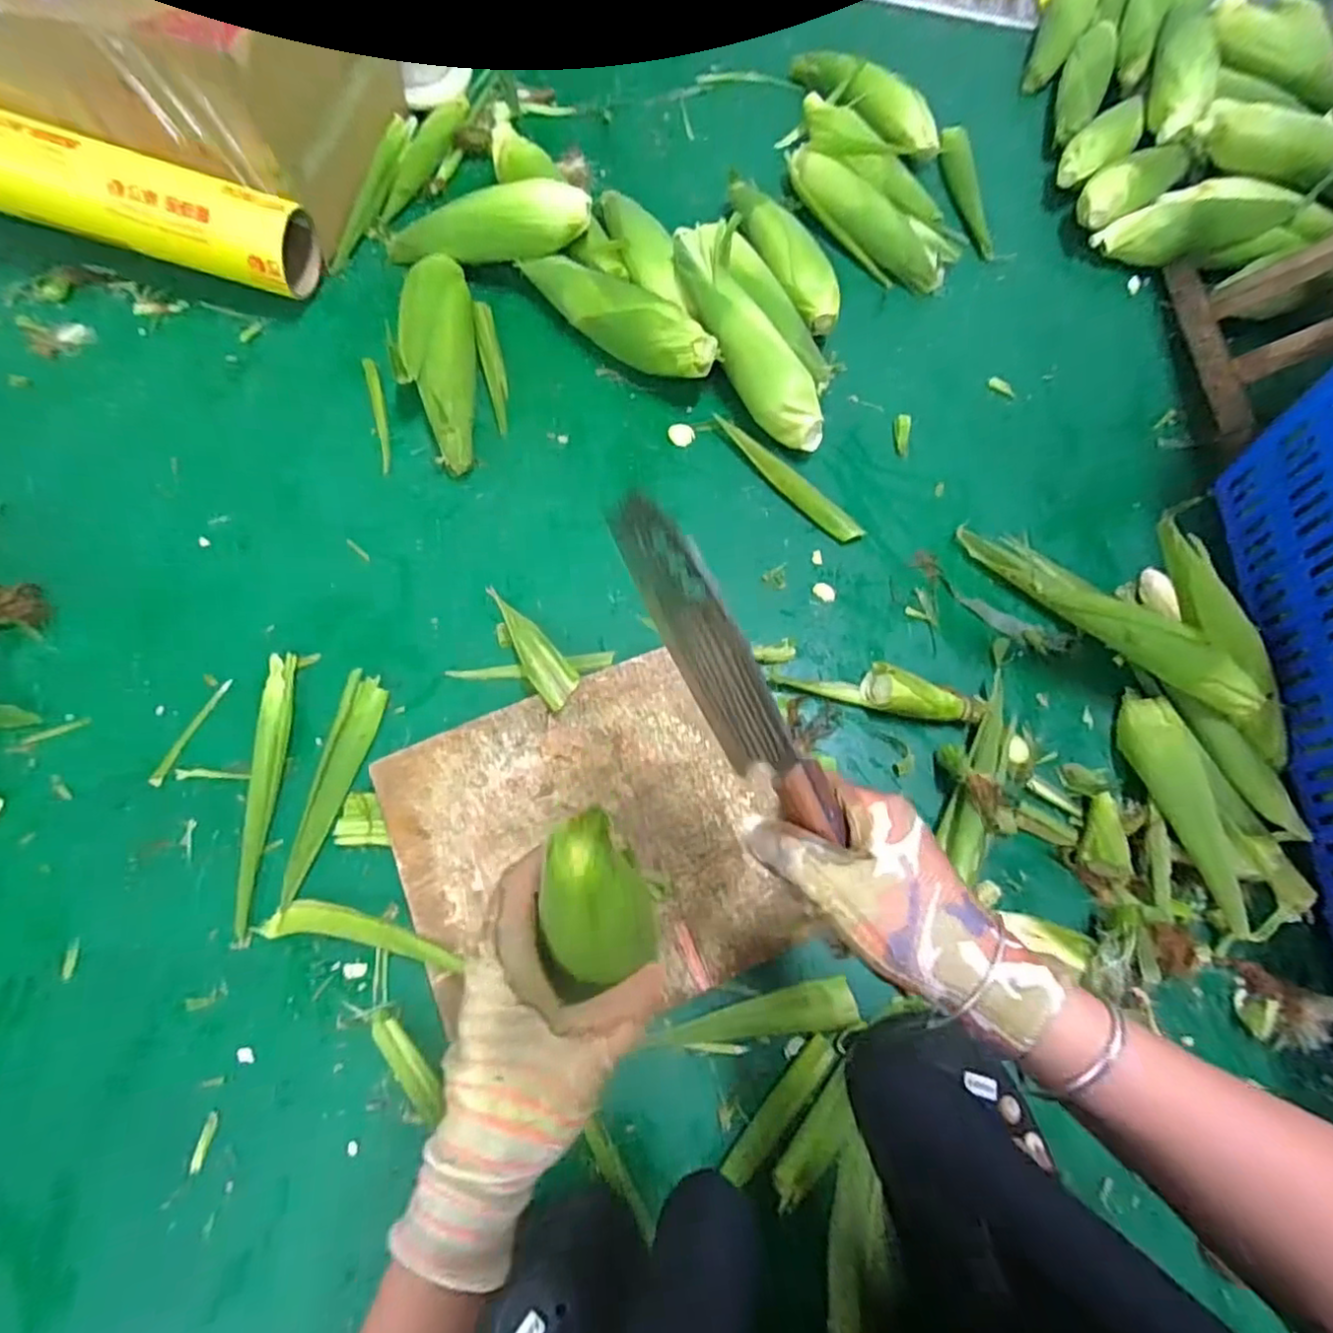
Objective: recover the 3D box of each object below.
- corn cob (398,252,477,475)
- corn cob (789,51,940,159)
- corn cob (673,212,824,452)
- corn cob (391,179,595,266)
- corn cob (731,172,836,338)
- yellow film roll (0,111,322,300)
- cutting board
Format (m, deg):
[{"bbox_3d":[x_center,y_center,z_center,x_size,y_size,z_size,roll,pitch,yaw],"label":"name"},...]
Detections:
[{"bbox_3d":[-0.228,-0.315,0.656,0.067,0.068,0.250,-8,69,-5],"label":"corn cob"},{"bbox_3d":[0.260,-0.749,0.853,0.067,0.057,0.255,-39,76,-16],"label":"corn cob"},{"bbox_3d":[0.091,-0.338,0.659,0.074,0.051,0.261,-29,87,-12],"label":"corn cob"},{"bbox_3d":[-0.199,-0.480,0.703,0.231,0.054,0.047,-1,68,14],"label":"corn cob"},{"bbox_3d":[0.127,-0.472,0.738,0.073,0.059,0.233,-20,71,-10],"label":"corn cob"},{"bbox_3d":[-0.581,-0.475,0.637,0.404,0.088,0.089,13,68,-10],"label":"yellow film roll"},{"bbox_3d":[-0.063,0.141,0.505,0.263,0.027,0.251,-23,71,-10],"label":"cutting board"}]

